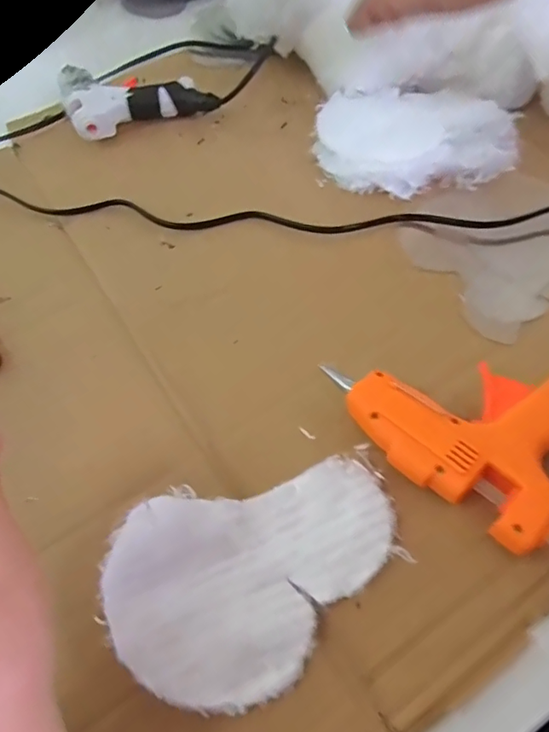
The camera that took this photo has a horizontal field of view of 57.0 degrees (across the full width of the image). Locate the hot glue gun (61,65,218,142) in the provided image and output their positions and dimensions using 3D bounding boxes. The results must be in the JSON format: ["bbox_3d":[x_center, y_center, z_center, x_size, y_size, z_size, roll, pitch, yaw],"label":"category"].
[{"bbox_3d":[-0.125,-0.245,0.451,0.123,0.027,0.102,-17,60,-7],"label":"hot glue gun"}]

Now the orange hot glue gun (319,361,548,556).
[{"bbox_3d":[0.107,0.020,0.274,0.125,0.026,0.109,39,69,22],"label":"orange hot glue gun"}]

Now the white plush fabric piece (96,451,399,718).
[{"bbox_3d":[-0.008,0.101,0.240,0.136,0.012,0.091,-12,60,-4],"label":"white plush fabric piece"}]

